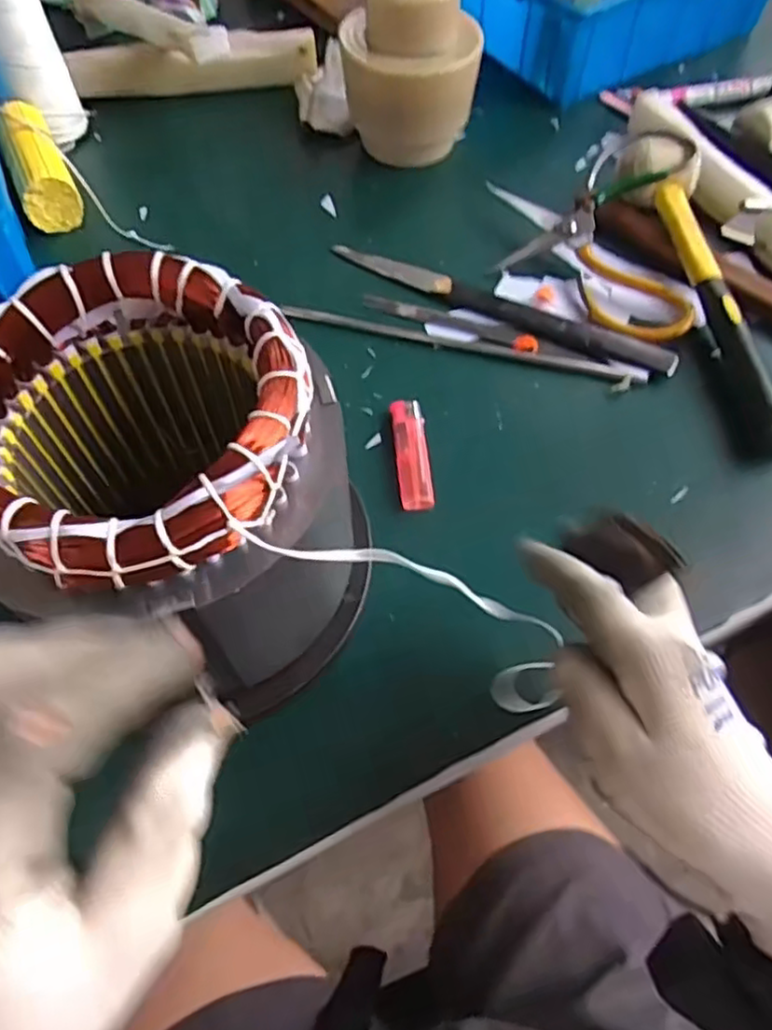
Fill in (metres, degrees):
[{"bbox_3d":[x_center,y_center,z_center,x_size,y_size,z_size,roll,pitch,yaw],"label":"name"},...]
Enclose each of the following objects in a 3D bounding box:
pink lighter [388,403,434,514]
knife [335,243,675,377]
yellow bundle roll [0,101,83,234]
[{"bbox_3d":[0.017,-0.039,0.432,0.021,0.011,0.077,-4,60,-3],"label":"pink lighter"},{"bbox_3d":[0.084,-0.157,0.503,0.263,0.012,0.027,25,63,13],"label":"knife"},{"bbox_3d":[-0.283,-0.285,0.553,0.043,0.051,0.125,-22,62,-13],"label":"yellow bundle roll"}]

